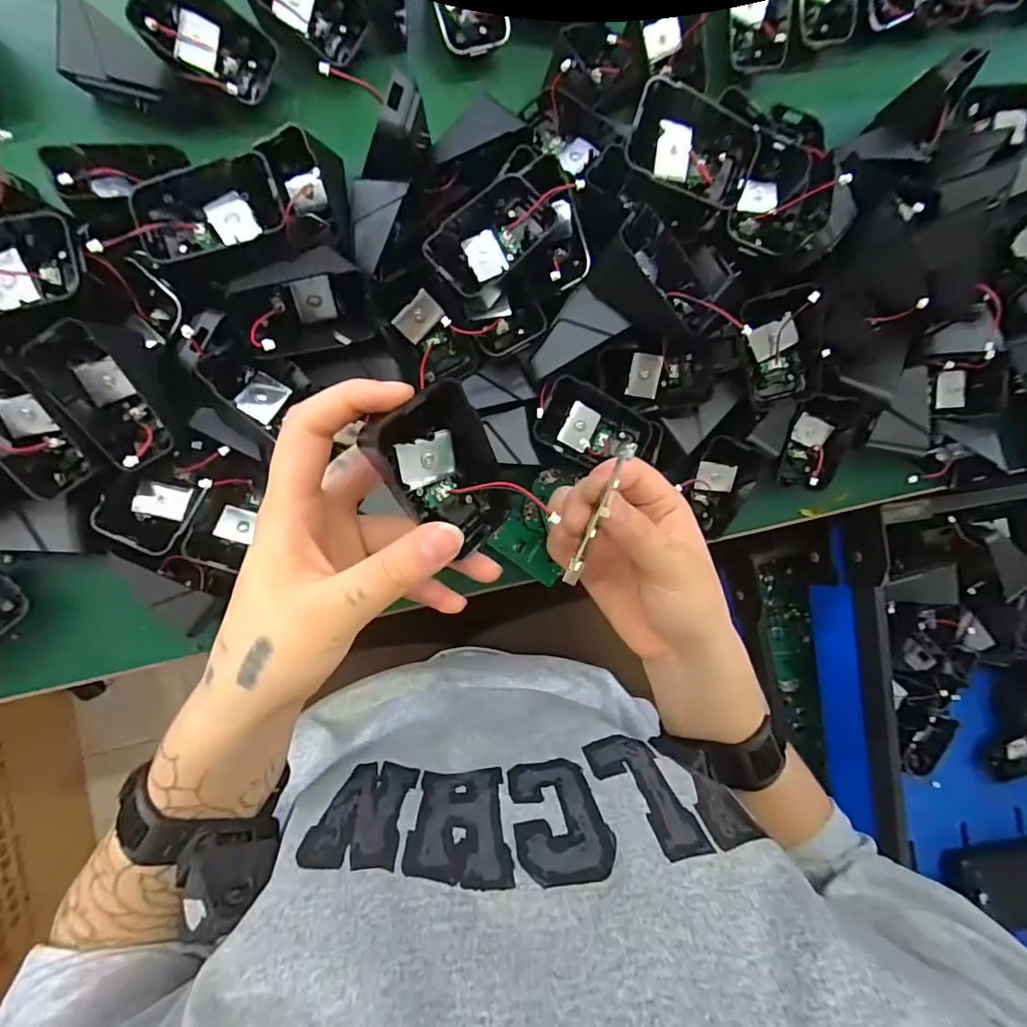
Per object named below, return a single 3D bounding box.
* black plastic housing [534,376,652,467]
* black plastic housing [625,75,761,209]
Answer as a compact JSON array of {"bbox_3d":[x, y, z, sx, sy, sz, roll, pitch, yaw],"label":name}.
[{"bbox_3d":[0.050,-0.052,0.331,0.069,0.021,0.043,22,88,-8],"label":"black plastic housing"},{"bbox_3d":[0.094,-0.200,0.284,0.068,0.018,0.041,15,115,-15],"label":"black plastic housing"}]

